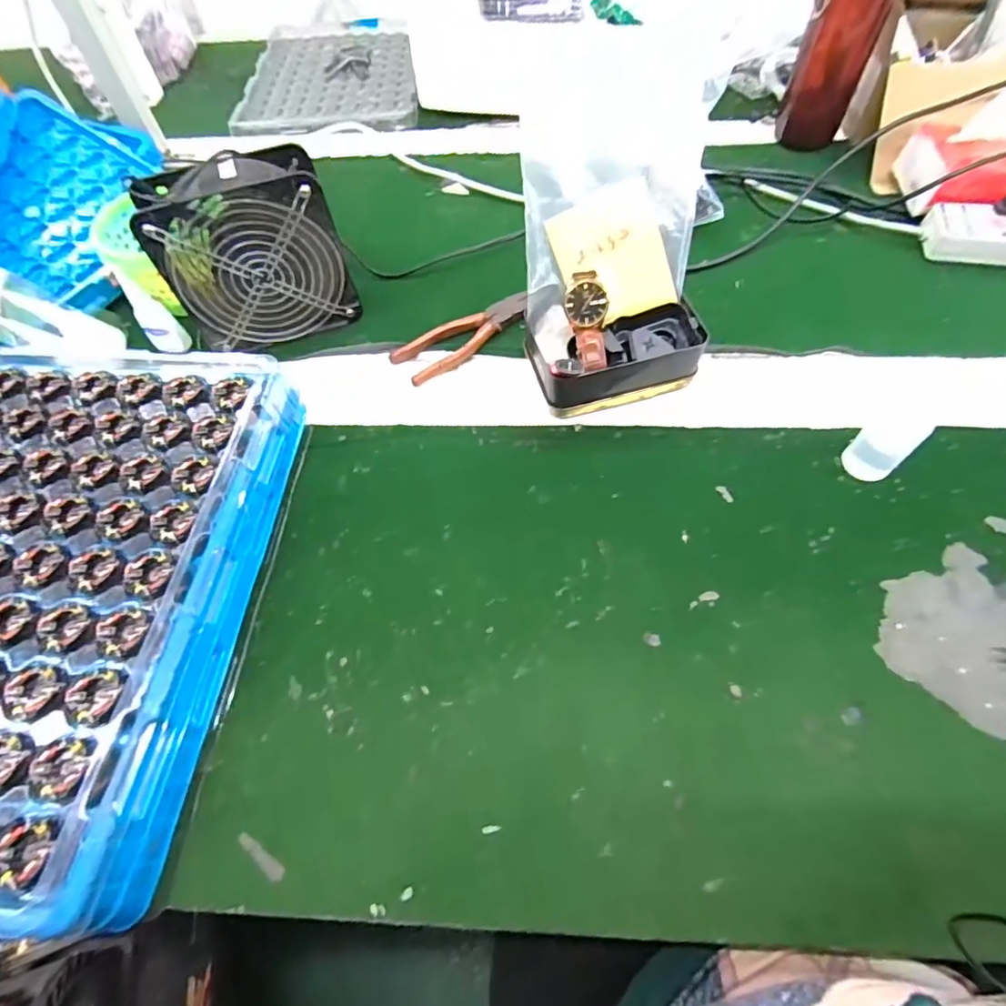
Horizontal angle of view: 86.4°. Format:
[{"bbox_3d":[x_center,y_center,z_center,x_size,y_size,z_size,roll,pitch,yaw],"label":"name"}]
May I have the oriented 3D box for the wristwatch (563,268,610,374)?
[{"bbox_3d":[0.072,-0.150,0.451,0.035,0.026,0.080,-7,89,-1],"label":"wristwatch"}]

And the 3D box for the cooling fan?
[{"bbox_3d":[-0.225,-0.227,0.489,0.151,0.141,0.073,-20,63,-8],"label":"cooling fan"}]

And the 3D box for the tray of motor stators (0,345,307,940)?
[{"bbox_3d":[-0.325,0.052,0.385,0.290,0.074,0.389,3,62,4],"label":"tray of motor stators"}]

